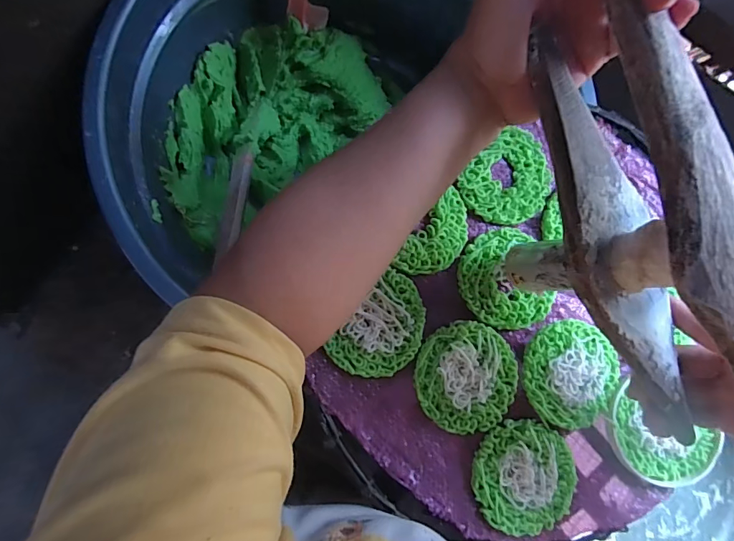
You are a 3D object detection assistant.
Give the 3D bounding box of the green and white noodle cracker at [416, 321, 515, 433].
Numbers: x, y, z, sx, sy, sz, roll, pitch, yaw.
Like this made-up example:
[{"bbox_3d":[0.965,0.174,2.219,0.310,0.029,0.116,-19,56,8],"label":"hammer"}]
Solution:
[{"bbox_3d":[0.076,0.080,0.314,0.077,0.005,0.080,1,83,-7],"label":"green and white noodle cracker"}]

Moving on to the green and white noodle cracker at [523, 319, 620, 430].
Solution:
[{"bbox_3d":[0.159,0.079,0.323,0.075,0.006,0.078,1,83,-7],"label":"green and white noodle cracker"}]

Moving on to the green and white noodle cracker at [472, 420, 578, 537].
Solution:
[{"bbox_3d":[0.117,0.153,0.310,0.078,0.005,0.077,1,83,-7],"label":"green and white noodle cracker"}]

